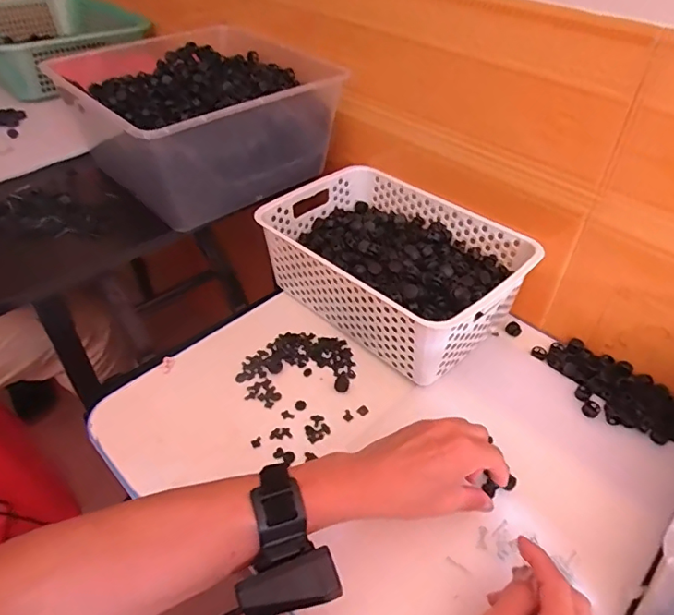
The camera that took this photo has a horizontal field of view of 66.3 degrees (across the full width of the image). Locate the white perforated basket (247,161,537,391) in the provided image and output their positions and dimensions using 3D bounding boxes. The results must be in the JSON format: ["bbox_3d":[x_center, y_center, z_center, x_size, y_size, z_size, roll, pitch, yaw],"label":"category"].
[{"bbox_3d":[0.070,-0.054,0.658,0.201,0.115,0.305,-34,53,-31],"label":"white perforated basket"}]

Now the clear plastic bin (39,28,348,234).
[{"bbox_3d":[-0.198,-0.276,0.732,0.292,0.134,0.347,-31,51,-29],"label":"clear plastic bin"}]

